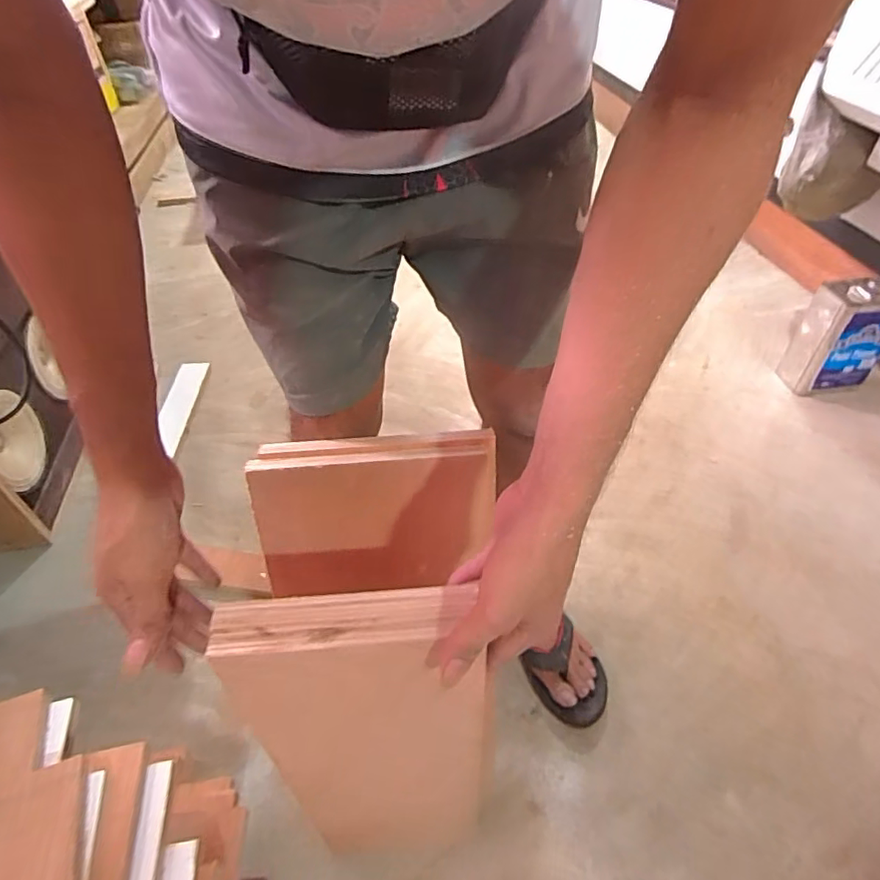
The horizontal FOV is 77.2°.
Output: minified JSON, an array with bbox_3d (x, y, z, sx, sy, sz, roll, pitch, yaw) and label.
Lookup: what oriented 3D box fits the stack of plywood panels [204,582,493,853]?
[{"bbox_3d":[-0.047,0.286,0.496,0.178,0.431,0.040,-5,37,0],"label":"stack of plywood panels"}]

